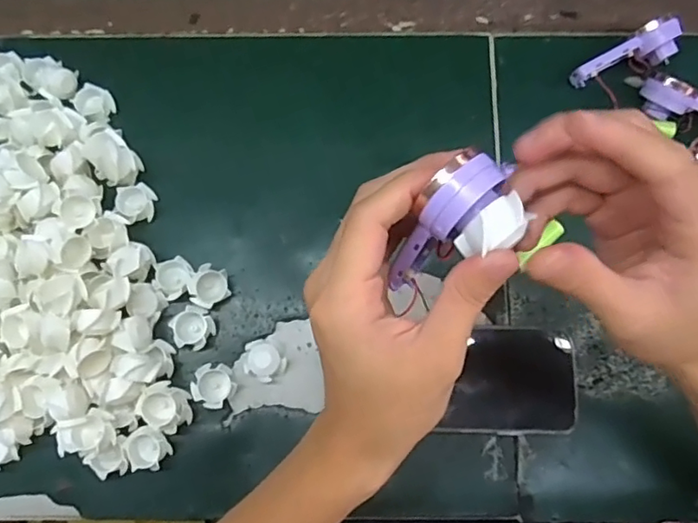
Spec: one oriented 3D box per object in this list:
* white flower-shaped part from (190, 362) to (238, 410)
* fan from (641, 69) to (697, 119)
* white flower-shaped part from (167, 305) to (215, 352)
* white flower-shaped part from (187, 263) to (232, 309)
[{"bbox_3d":[-0.102,0.093,0.424,0.030,0.013,0.032,0,77,1],"label":"white flower-shaped part"},{"bbox_3d":[0.284,-0.122,0.462,0.092,0.033,0.026,31,79,7],"label":"fan"},{"bbox_3d":[-0.120,0.052,0.436,0.031,0.017,0.030,0,77,1],"label":"white flower-shaped part"},{"bbox_3d":[-0.109,0.020,0.440,0.030,0.023,0.032,0,77,1],"label":"white flower-shaped part"}]

